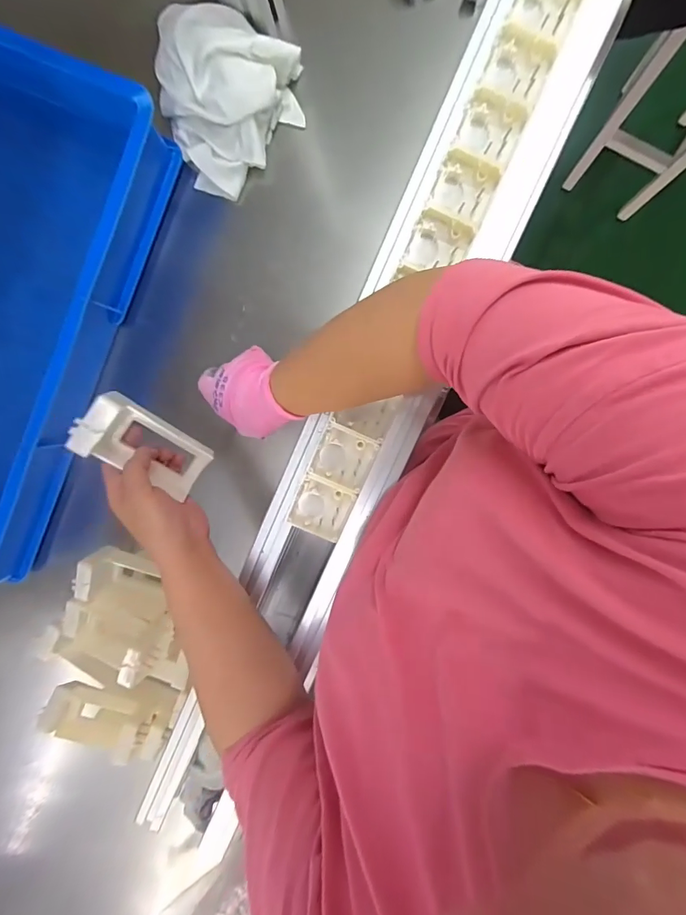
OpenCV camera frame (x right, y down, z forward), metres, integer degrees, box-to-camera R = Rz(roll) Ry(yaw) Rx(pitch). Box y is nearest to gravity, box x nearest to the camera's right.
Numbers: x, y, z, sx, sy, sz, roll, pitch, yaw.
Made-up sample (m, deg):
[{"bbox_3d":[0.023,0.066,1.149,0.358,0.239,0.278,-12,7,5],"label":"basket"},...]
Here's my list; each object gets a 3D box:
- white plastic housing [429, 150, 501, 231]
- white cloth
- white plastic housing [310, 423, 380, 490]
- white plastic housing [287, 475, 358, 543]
[{"bbox_3d":[0.102,-0.225,0.371,0.047,0.018,0.049,23,97,4],"label":"white plastic housing"},{"bbox_3d":[-0.143,-0.404,0.482,0.167,0.055,0.170,36,97,2],"label":"white cloth"},{"bbox_3d":[0.001,0.001,0.402,0.048,0.012,0.049,24,97,3],"label":"white plastic housing"},{"bbox_3d":[-0.020,0.048,0.408,0.050,0.015,0.051,25,97,3],"label":"white plastic housing"}]

